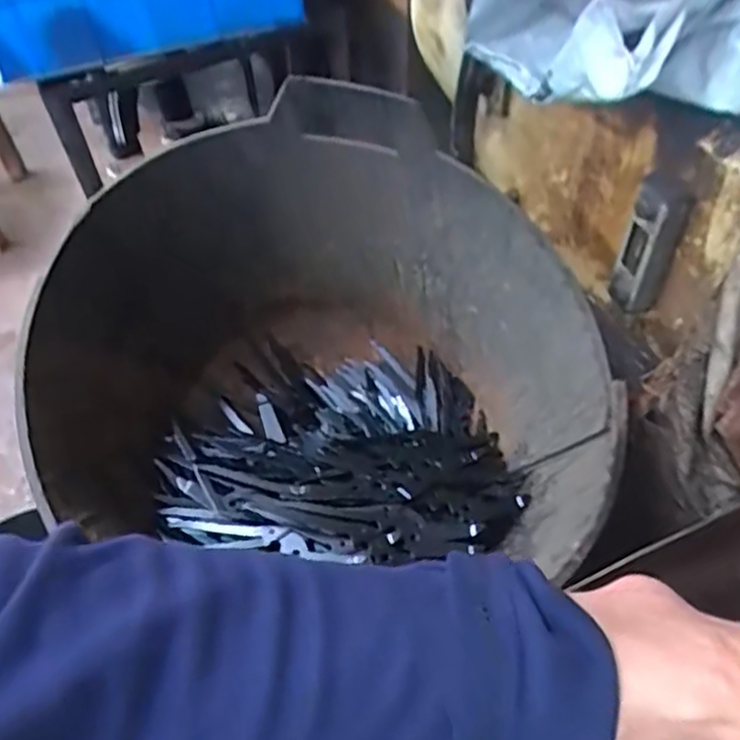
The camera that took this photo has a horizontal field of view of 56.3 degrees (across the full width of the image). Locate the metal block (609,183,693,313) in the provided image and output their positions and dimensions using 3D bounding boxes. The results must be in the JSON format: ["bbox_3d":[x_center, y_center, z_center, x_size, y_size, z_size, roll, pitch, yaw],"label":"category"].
[{"bbox_3d":[0.201,-0.084,0.501,0.034,0.103,0.016,18,54,17],"label":"metal block"}]

